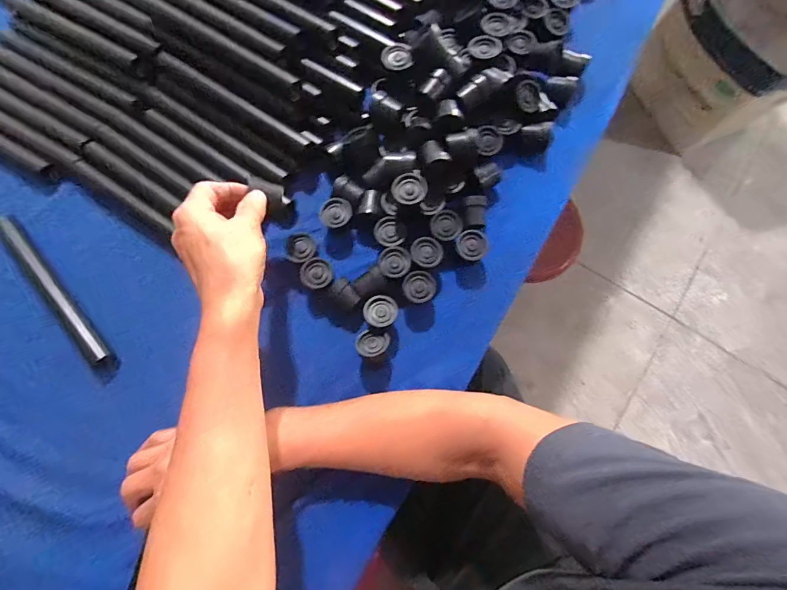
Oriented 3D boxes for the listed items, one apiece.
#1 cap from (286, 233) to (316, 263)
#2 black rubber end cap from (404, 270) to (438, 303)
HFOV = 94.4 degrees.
[{"bbox_3d":[-0.105,-0.051,0.426,0.032,0.034,0.033,0,78,0],"label":"cap"},{"bbox_3d":[0.029,-0.007,0.416,0.035,0.035,0.035,0,78,0],"label":"black rubber end cap"}]

